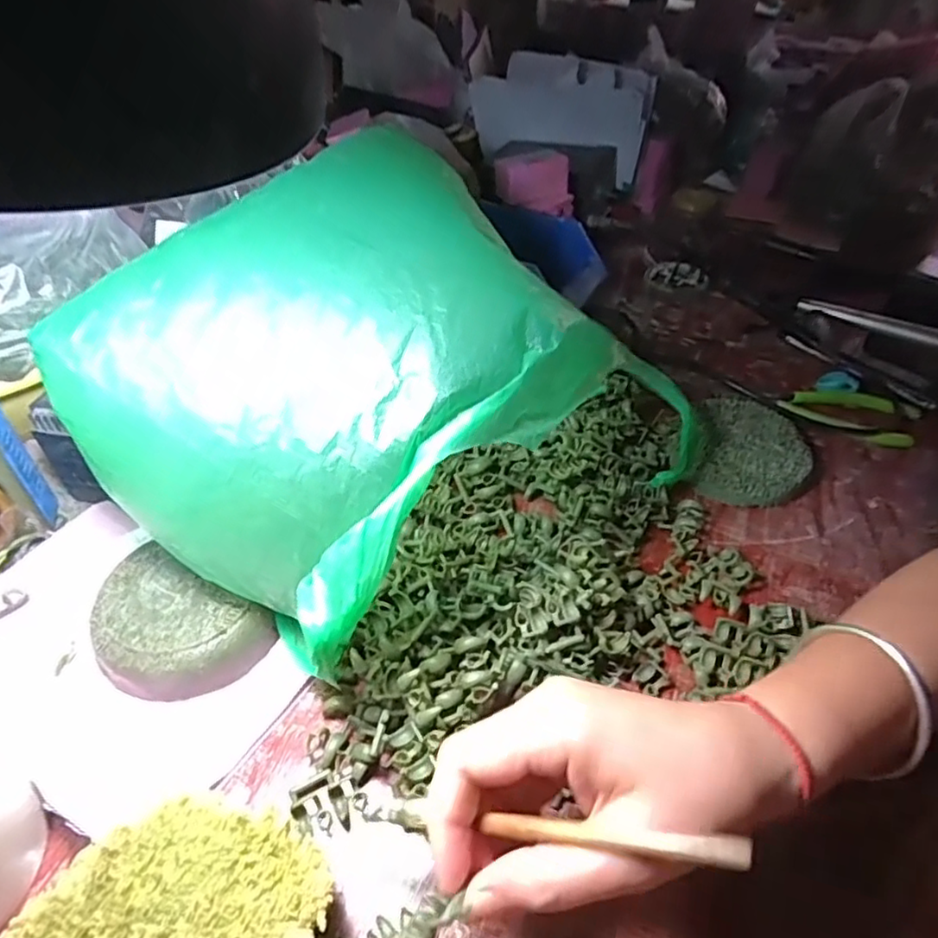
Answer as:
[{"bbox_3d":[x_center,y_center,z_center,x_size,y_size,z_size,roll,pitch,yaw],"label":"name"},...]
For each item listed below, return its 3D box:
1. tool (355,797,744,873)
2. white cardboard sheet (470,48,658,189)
[{"bbox_3d":[0.021,0.130,0.227,0.152,0.006,0.013,-9,37,31],"label":"tool"},{"bbox_3d":[0.115,-0.473,0.829,0.233,0.120,0.077,29,51,26],"label":"white cardboard sheet"}]

